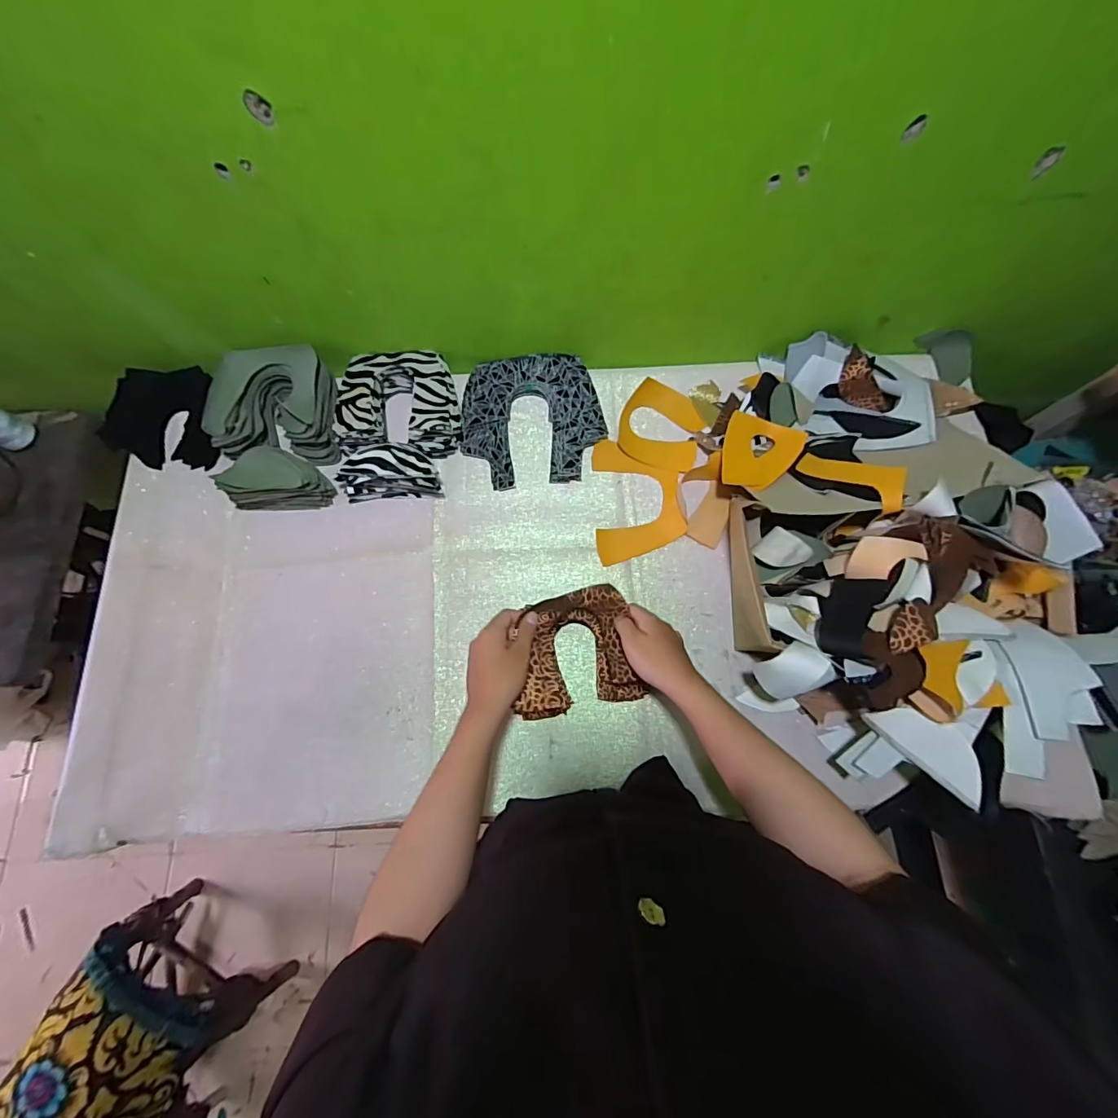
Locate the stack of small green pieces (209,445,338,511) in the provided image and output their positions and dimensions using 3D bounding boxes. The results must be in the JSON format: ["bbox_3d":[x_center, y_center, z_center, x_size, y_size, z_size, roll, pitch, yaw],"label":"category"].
[{"bbox_3d":[-0.364,-0.102,0.624,0.128,0.069,0.057,-1,75,-1],"label":"stack of small green pieces"}]

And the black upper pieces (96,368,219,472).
[{"bbox_3d":[-0.542,-0.195,0.665,0.151,0.043,0.136,-4,75,-1],"label":"black upper pieces"}]

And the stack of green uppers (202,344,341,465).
[{"bbox_3d":[-0.380,-0.208,0.658,0.165,0.066,0.142,4,75,1],"label":"stack of green uppers"}]

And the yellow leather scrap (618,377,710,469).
[{"bbox_3d":[0.145,-0.187,0.673,0.110,0.019,0.113,19,76,5],"label":"yellow leather scrap"}]

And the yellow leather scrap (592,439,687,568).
[{"bbox_3d":[0.105,-0.083,0.648,0.116,0.009,0.171,-5,75,-2],"label":"yellow leather scrap"}]

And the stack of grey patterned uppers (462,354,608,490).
[{"bbox_3d":[-0.037,-0.193,0.669,0.190,0.031,0.181,-5,75,-2],"label":"stack of grey patterned uppers"}]

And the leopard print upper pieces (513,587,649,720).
[{"bbox_3d":[0.018,0.109,0.563,0.135,0.085,0.134,-11,75,-3],"label":"leopard print upper pieces"}]

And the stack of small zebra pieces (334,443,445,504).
[{"bbox_3d":[-0.225,-0.116,0.630,0.137,0.066,0.059,-2,75,-1],"label":"stack of small zebra pieces"}]

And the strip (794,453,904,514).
[{"bbox_3d":[0.350,-0.098,0.574,0.045,0.022,0.127,-41,43,-10],"label":"strip"}]

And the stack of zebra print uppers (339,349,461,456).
[{"bbox_3d":[-0.218,-0.213,0.663,0.160,0.046,0.143,-4,75,-1],"label":"stack of zebra print uppers"}]

